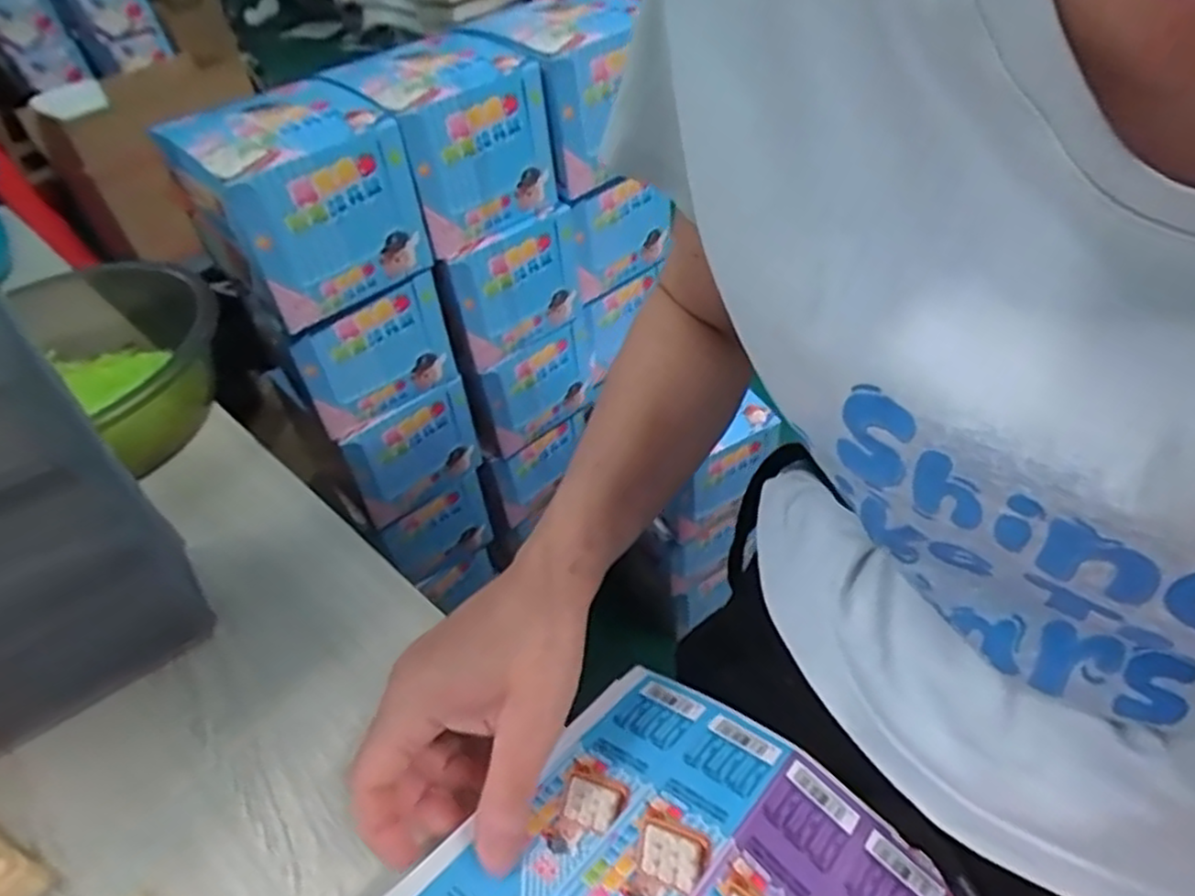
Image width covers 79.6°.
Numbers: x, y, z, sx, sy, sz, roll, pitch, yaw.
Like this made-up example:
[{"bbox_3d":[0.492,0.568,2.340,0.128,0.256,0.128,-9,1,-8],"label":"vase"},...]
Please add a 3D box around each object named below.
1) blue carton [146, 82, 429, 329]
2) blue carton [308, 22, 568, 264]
[{"bbox_3d":[-0.248,-0.207,0.602,0.132,0.132,0.152,31,56,33],"label":"blue carton"},{"bbox_3d":[-0.138,-0.293,0.674,0.147,0.131,0.157,-29,48,-21],"label":"blue carton"}]

